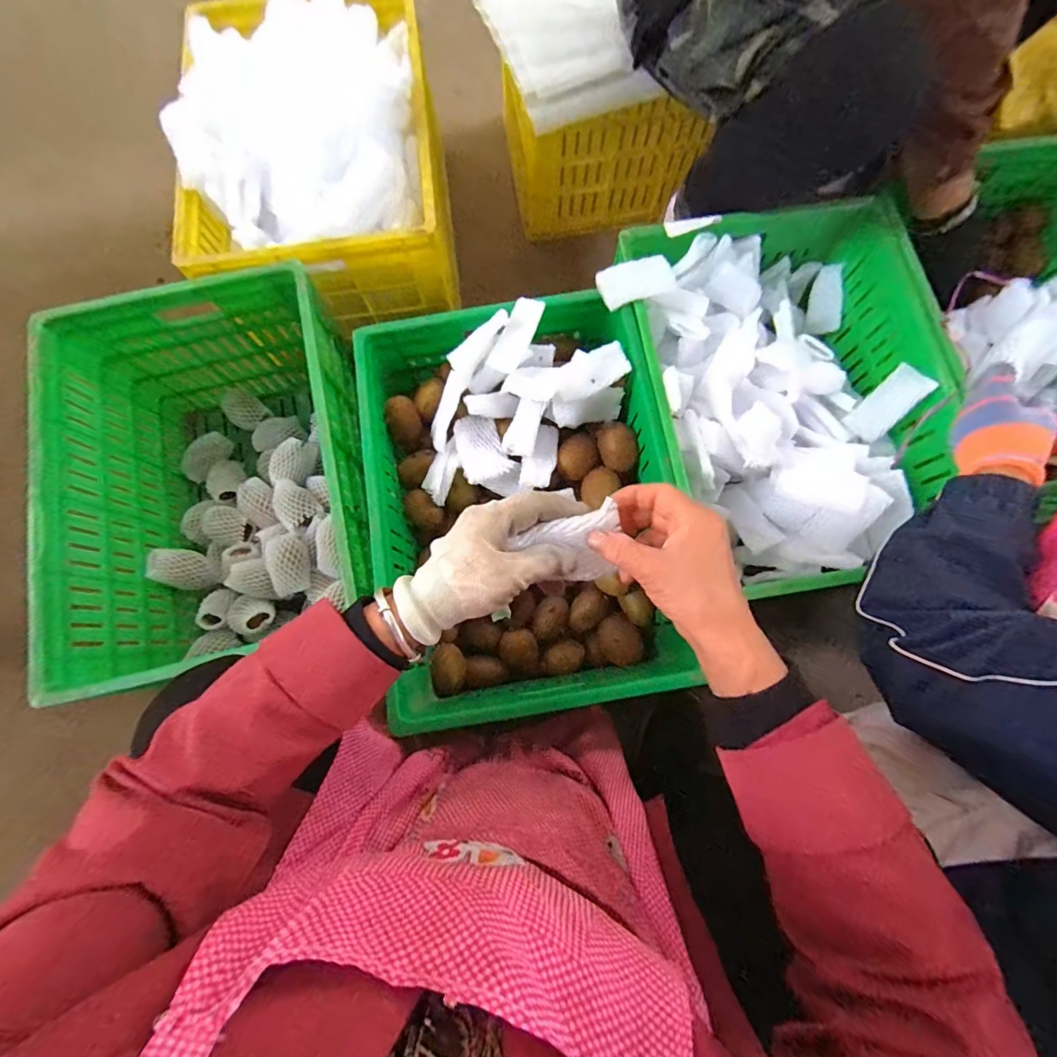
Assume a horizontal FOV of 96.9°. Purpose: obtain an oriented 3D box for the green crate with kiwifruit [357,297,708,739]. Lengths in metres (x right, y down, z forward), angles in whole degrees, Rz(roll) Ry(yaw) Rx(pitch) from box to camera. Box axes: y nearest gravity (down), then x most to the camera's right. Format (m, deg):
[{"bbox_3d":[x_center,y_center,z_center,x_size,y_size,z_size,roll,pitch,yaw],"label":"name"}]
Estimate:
[{"bbox_3d":[-0.010,-0.037,0.630,0.345,0.198,0.473,-10,77,-1],"label":"green crate with kiwifruit"}]

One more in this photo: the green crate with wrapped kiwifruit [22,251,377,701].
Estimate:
[{"bbox_3d":[-0.403,-0.063,0.664,0.351,0.240,0.473,-16,77,-2],"label":"green crate with wrapped kiwifruit"}]

